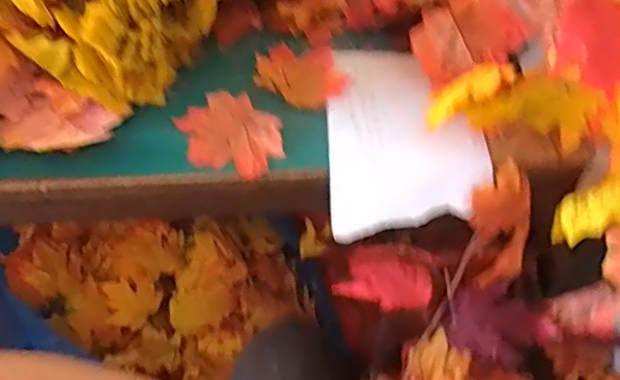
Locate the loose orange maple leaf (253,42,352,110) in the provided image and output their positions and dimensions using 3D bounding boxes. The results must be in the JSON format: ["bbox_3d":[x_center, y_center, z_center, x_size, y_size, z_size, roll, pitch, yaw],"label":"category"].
[{"bbox_3d":[-0.005,-0.113,0.543,0.083,0.012,0.076,2,52,-2],"label":"loose orange maple leaf"}]

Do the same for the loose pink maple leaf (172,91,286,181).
[{"bbox_3d":[-0.068,-0.050,0.498,0.080,0.004,0.091,-13,54,-13],"label":"loose pink maple leaf"}]

